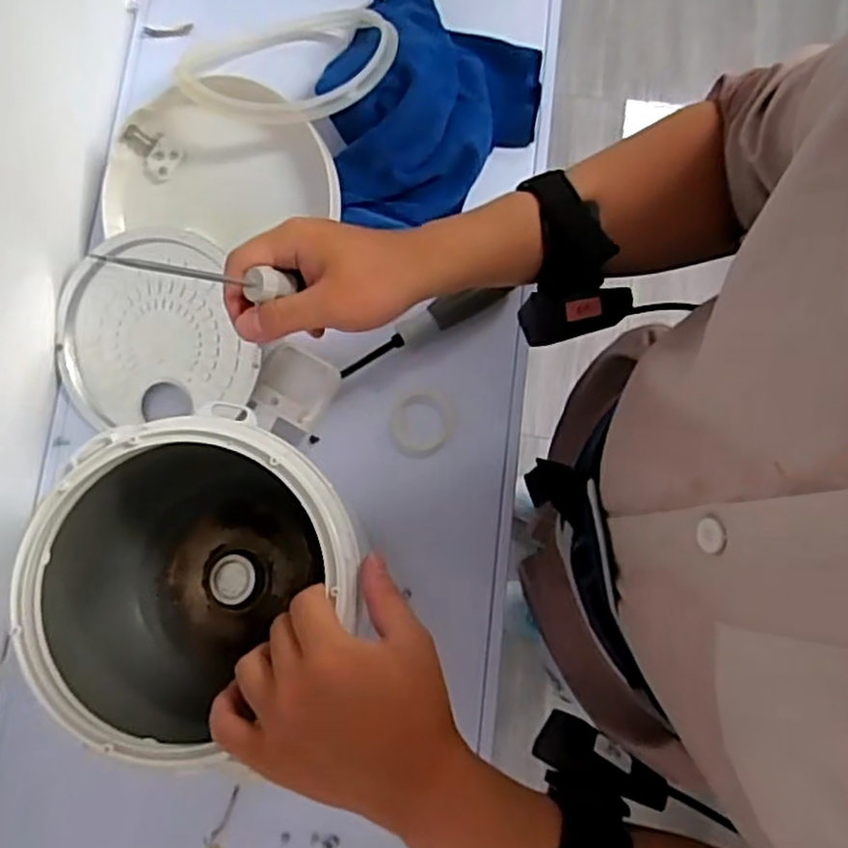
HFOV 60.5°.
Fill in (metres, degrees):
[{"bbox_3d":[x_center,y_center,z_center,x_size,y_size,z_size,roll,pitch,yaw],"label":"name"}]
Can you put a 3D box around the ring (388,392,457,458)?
[{"bbox_3d":[-0.001,0.001,0.627,0.056,0.008,0.056,0,80,0],"label":"ring"}]

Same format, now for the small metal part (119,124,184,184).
[{"bbox_3d":[-0.238,-0.236,0.632,0.050,0.010,0.037,41,103,-3],"label":"small metal part"}]

